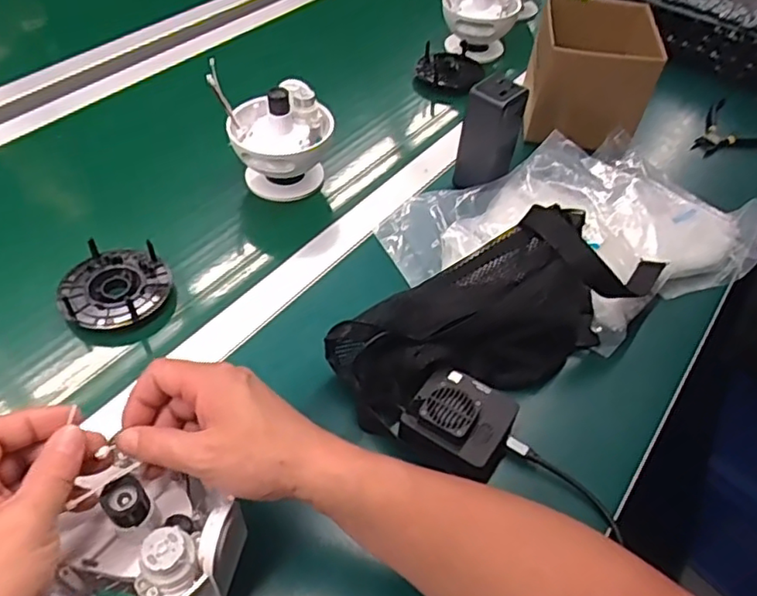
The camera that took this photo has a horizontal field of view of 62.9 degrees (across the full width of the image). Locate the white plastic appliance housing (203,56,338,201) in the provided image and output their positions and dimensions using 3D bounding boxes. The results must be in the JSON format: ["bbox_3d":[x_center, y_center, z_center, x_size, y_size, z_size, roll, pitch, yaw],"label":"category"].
[{"bbox_3d":[-0.116,-0.183,0.695,0.123,0.125,0.094,-2,48,-7],"label":"white plastic appliance housing"}]

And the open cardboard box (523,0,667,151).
[{"bbox_3d":[0.260,-0.286,0.772,0.126,0.125,0.189,10,48,3],"label":"open cardboard box"}]

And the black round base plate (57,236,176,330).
[{"bbox_3d":[-0.255,-0.010,0.602,0.099,0.039,0.098,-20,53,-22],"label":"black round base plate"}]

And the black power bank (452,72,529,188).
[{"bbox_3d":[0.121,-0.177,0.682,0.052,0.123,0.047,32,54,21],"label":"black power bank"}]

